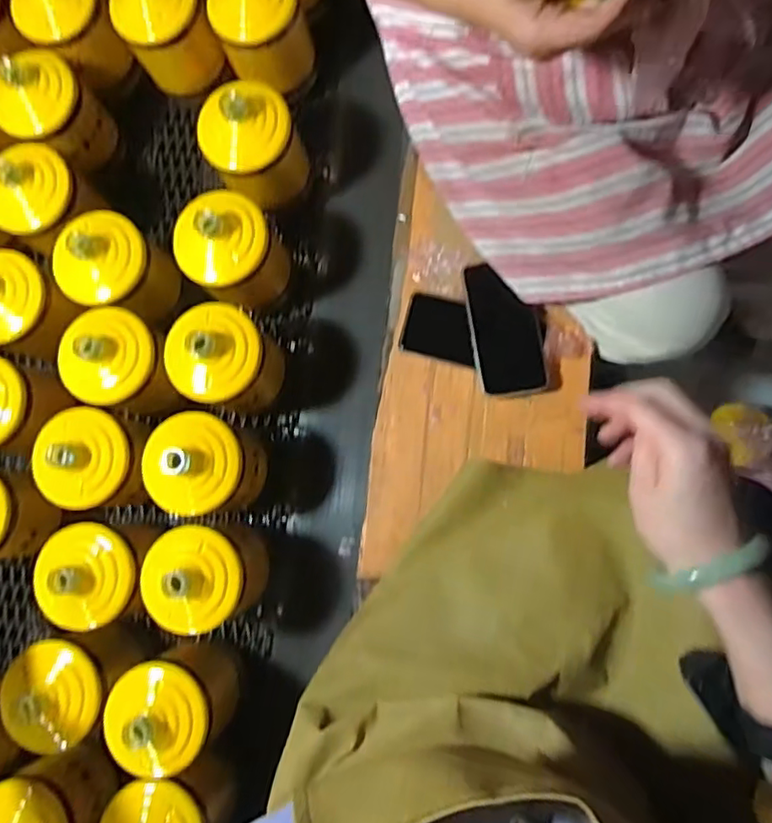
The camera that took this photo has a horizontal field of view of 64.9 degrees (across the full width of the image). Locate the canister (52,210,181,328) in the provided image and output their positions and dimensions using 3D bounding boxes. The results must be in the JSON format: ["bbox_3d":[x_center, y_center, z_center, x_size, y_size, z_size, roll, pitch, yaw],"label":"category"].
[{"bbox_3d":[-0.292,-0.150,0.690,0.081,0.185,0.101,25,86,7],"label":"canister"}]

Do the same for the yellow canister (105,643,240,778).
[{"bbox_3d":[-0.210,0.293,0.606,0.090,0.147,0.095,-1,83,5],"label":"yellow canister"}]

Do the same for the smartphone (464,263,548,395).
[{"bbox_3d":[0.135,-0.094,0.684,0.075,0.014,0.146,-8,88,-1],"label":"smartphone"}]

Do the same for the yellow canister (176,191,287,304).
[{"bbox_3d":[-0.163,-0.167,0.647,0.095,0.112,0.098,33,86,9],"label":"yellow canister"}]

